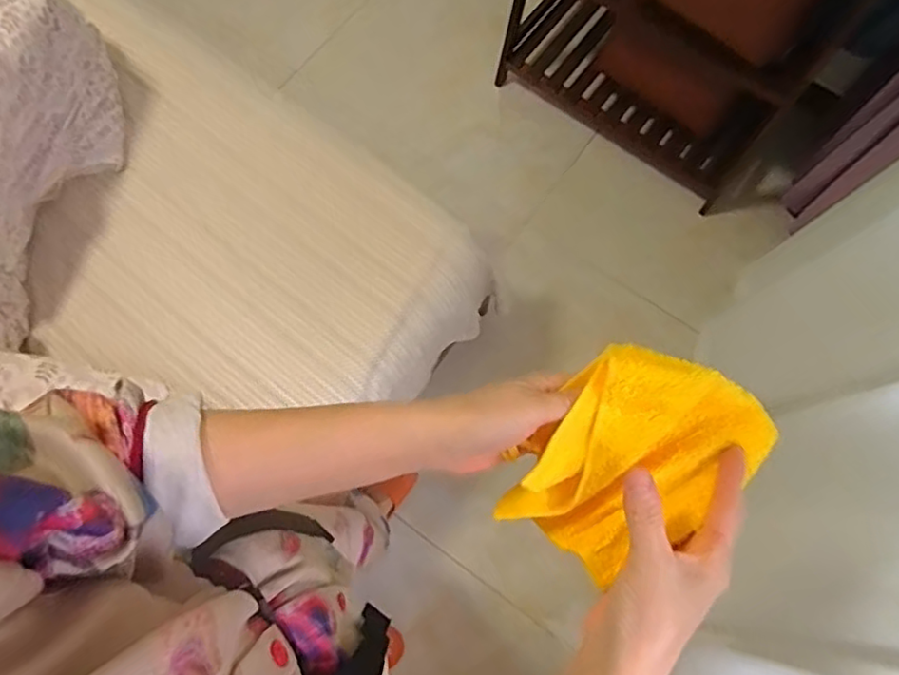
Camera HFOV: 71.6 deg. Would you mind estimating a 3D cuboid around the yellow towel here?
[{"bbox_3d":[0.124,0.080,0.409,0.124,0.102,0.150,39,74,10],"label":"yellow towel"}]

